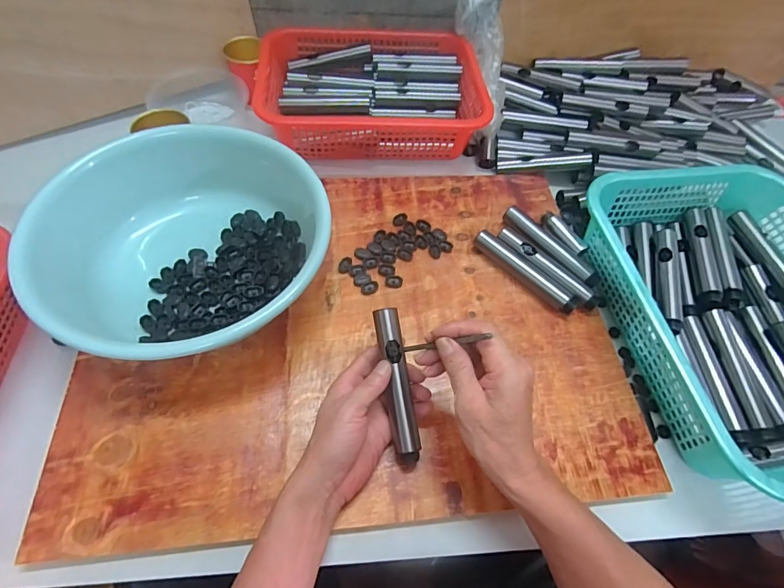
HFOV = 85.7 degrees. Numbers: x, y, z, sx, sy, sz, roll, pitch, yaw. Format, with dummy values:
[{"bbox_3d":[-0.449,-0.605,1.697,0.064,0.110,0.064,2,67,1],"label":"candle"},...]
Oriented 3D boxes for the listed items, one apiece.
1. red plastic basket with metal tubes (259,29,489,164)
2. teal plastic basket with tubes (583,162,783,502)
[{"bbox_3d":[-0.032,-0.323,0.669,0.327,0.072,0.229,-2,60,-5],"label":"red plastic basket with metal tubes"},{"bbox_3d":[0.404,0.019,0.493,0.284,0.087,0.370,-8,60,-9],"label":"teal plastic basket with tubes"}]

